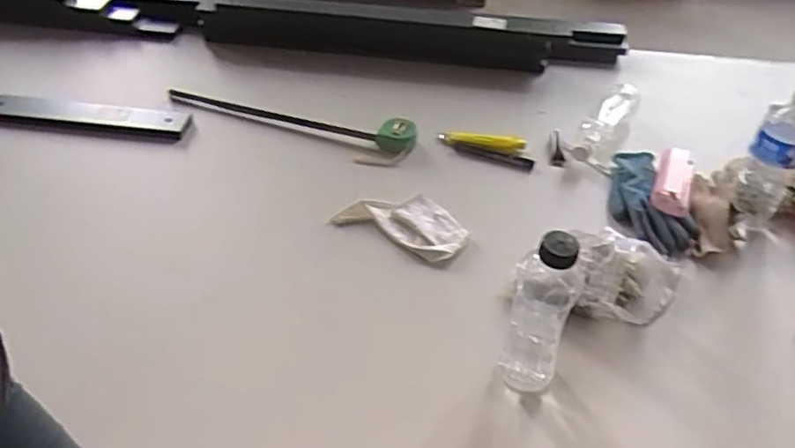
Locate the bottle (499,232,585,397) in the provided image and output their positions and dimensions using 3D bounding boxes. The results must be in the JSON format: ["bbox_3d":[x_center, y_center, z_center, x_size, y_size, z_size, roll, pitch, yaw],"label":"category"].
[{"bbox_3d":[0.159,0.101,0.731,0.069,0.226,0.068,17,44,15],"label":"bottle"}]

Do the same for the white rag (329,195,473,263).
[{"bbox_3d":[0.017,-0.002,0.994,0.189,0.029,0.116,22,46,20],"label":"white rag"}]

